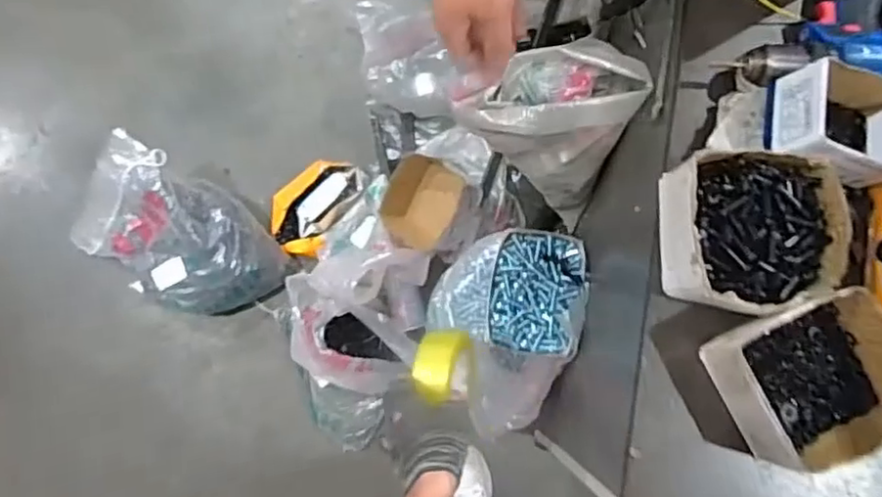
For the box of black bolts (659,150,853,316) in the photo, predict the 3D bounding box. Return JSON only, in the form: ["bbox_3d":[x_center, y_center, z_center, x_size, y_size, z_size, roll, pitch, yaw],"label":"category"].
[{"bbox_3d":[0.297,-0.014,0.617,0.154,0.069,0.150,0,83,-1],"label":"box of black bolts"}]

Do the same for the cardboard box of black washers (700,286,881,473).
[{"bbox_3d":[0.347,0.118,0.598,0.145,0.069,0.138,-27,84,-5],"label":"cardboard box of black washers"}]

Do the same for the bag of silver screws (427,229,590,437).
[{"bbox_3d":[0.094,0.129,0.988,0.217,0.125,0.299,7,82,-1],"label":"bag of silver screws"}]

